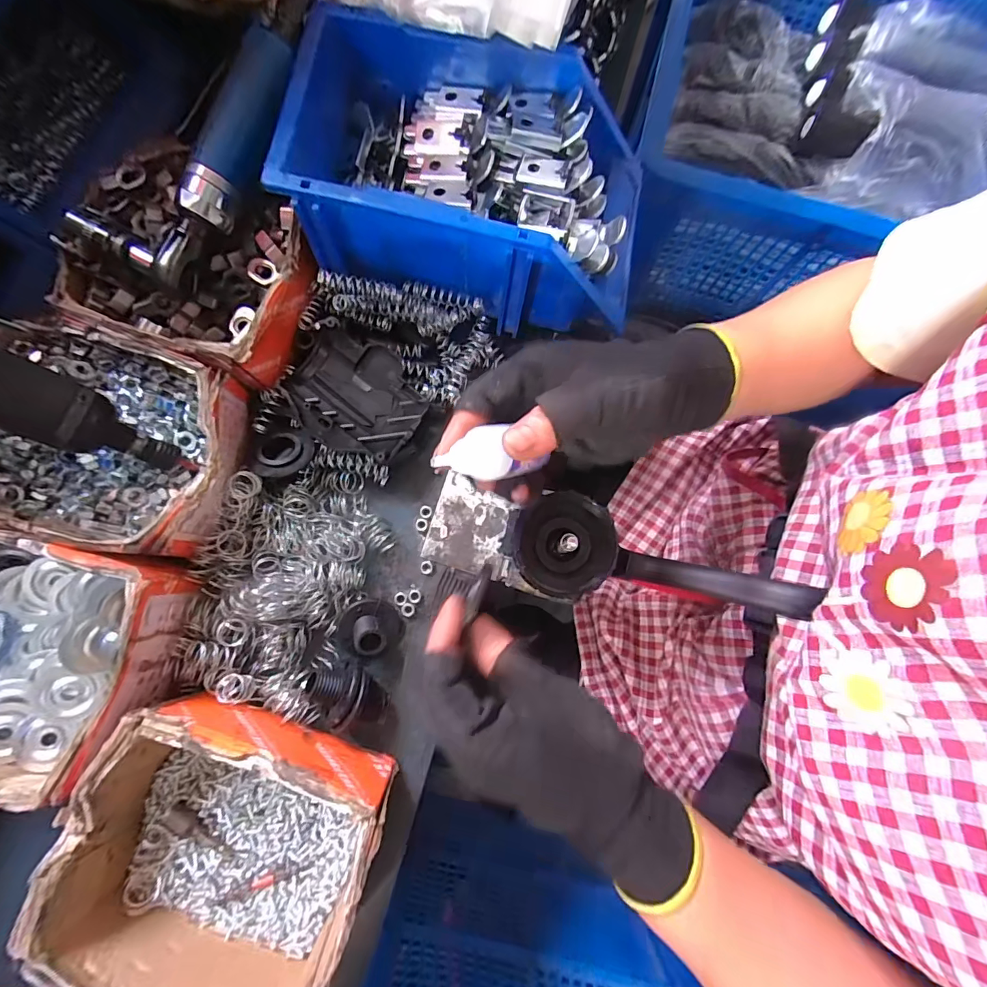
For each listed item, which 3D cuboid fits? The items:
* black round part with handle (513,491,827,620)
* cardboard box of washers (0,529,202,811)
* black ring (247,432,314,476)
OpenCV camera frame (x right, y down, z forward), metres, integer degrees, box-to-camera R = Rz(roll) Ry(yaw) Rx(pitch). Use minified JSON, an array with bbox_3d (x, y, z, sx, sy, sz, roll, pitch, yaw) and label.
[{"bbox_3d":[0.102,0.045,0.294,0.176,0.027,0.066,12,79,13],"label":"black round part with handle"},{"bbox_3d":[-0.297,0.097,0.283,0.170,0.049,0.139,13,79,1],"label":"cardboard box of washers"},{"bbox_3d":[-0.152,-0.028,0.326,0.039,0.007,0.041,3,56,-4],"label":"black ring"}]

